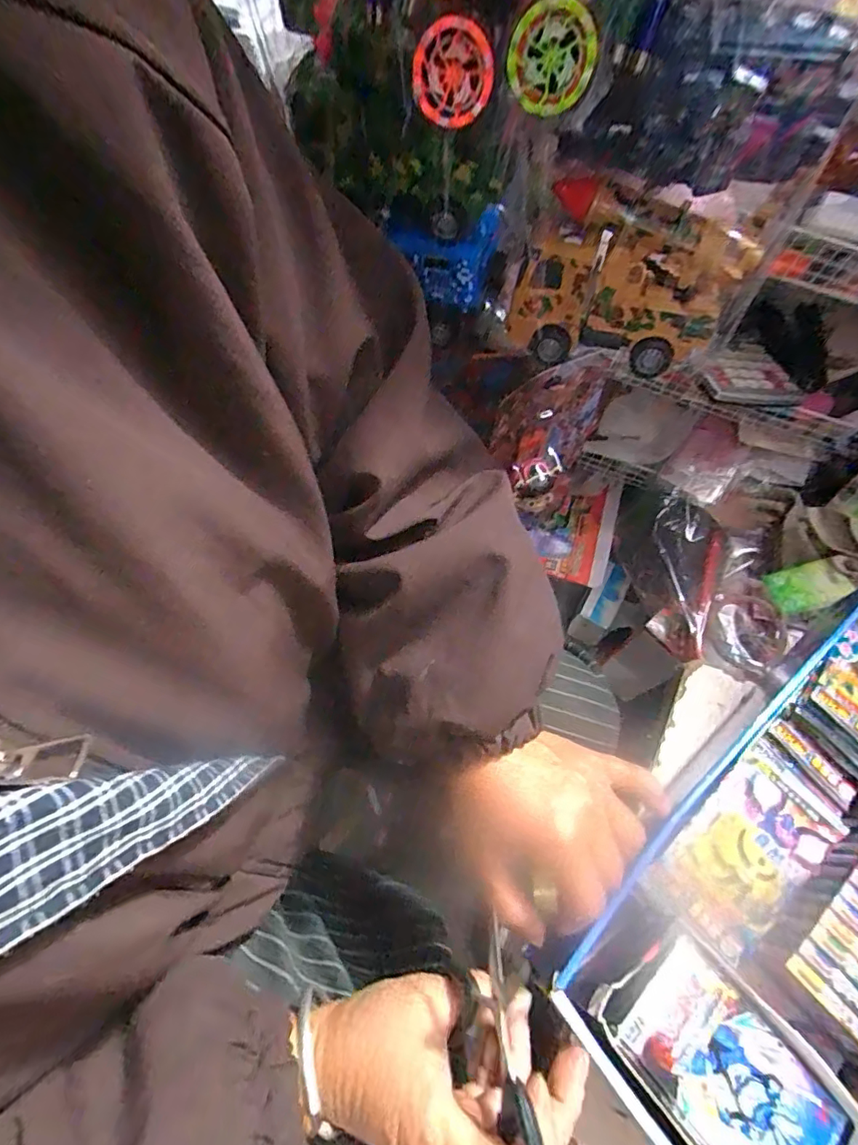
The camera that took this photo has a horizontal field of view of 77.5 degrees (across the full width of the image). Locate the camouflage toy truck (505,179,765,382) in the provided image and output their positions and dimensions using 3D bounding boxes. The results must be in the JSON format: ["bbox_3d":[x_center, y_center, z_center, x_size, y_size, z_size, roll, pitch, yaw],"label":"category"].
[{"bbox_3d":[0.139,-0.204,0.388,0.146,0.103,0.057,22,66,8],"label":"camouflage toy truck"}]

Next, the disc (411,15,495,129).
[{"bbox_3d":[0.011,-0.257,0.277,0.042,0.043,0.010,15,65,5],"label":"disc"}]

